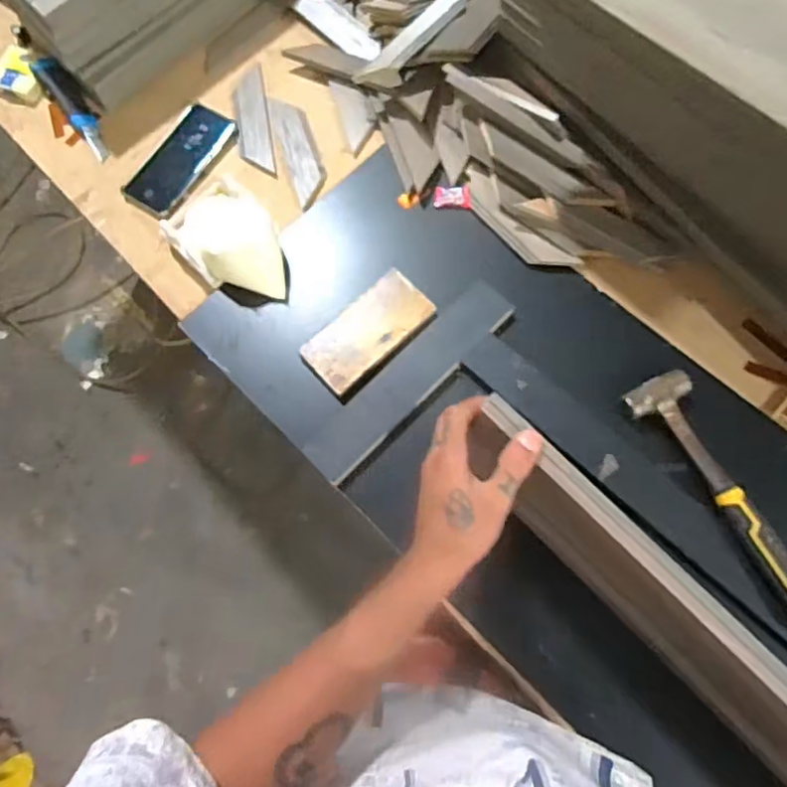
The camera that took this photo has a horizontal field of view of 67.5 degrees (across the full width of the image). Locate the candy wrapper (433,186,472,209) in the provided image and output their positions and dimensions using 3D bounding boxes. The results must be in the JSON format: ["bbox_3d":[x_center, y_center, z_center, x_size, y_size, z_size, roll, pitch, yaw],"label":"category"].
[{"bbox_3d":[0.073,-0.247,0.742,0.045,0.006,0.029,2,85,9],"label":"candy wrapper"}]

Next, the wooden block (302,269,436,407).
[{"bbox_3d":[-0.029,-0.072,0.683,0.157,0.033,0.078,-42,75,-7],"label":"wooden block"}]

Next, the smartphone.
[{"bbox_3d":[-0.286,-0.313,0.789,0.093,0.012,0.165,29,81,16],"label":"smartphone"}]

